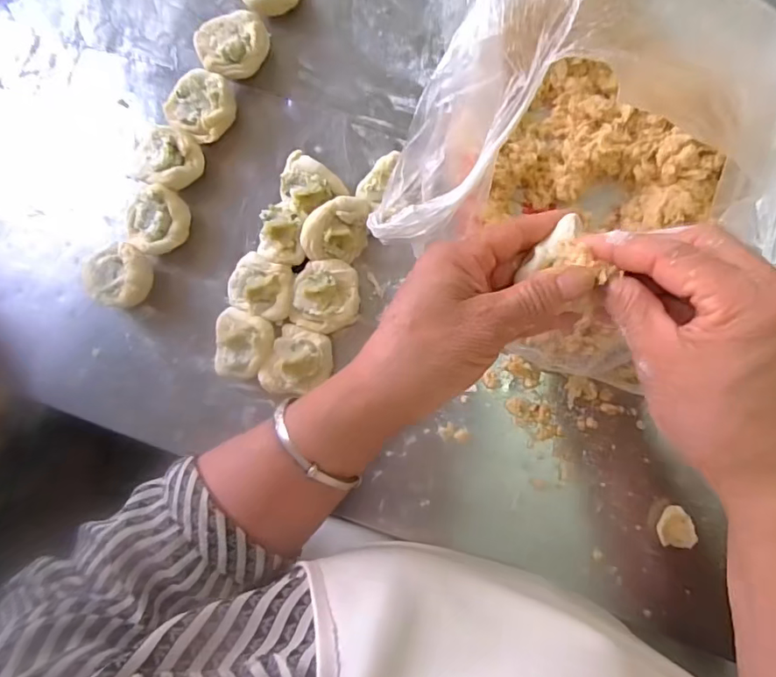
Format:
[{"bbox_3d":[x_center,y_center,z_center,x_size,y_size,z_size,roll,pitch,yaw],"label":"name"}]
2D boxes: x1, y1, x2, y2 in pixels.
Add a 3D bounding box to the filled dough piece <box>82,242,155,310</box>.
[{"bbox_3d":[-0.204,-0.047,0.393,0.047,0.030,0.045,6,86,8],"label":"filled dough piece"}]

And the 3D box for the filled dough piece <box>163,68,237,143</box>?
[{"bbox_3d":[-0.140,-0.176,0.393,0.041,0.024,0.048,29,90,9],"label":"filled dough piece"}]

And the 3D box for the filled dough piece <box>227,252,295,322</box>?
[{"bbox_3d":[-0.091,-0.037,0.382,0.049,0.030,0.041,23,89,9],"label":"filled dough piece"}]

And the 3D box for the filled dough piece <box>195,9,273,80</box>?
[{"bbox_3d":[-0.116,-0.222,0.394,0.053,0.030,0.048,-34,82,4],"label":"filled dough piece"}]

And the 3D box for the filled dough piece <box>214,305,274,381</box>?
[{"bbox_3d":[-0.104,0.005,0.379,0.043,0.030,0.047,9,87,8],"label":"filled dough piece"}]

